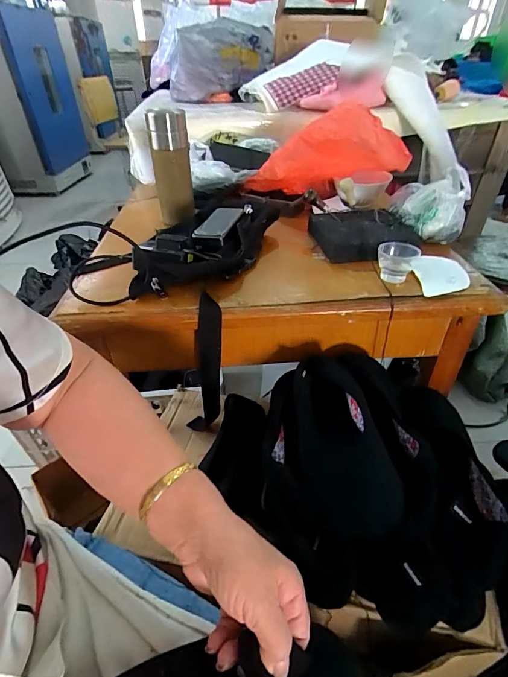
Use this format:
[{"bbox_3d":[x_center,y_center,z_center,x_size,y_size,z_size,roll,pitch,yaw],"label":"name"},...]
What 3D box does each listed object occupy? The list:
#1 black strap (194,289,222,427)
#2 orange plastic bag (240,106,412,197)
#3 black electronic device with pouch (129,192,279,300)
[{"bbox_3d":[-0.068,0.046,0.554,0.036,0.245,0.017,5,41,0],"label":"black strap"},{"bbox_3d":[0.128,-0.365,0.720,0.321,0.126,0.110,-4,35,26],"label":"orange plastic bag"},{"bbox_3d":[-0.069,-0.149,0.579,0.162,0.060,0.276,8,40,12],"label":"black electronic device with pouch"}]

